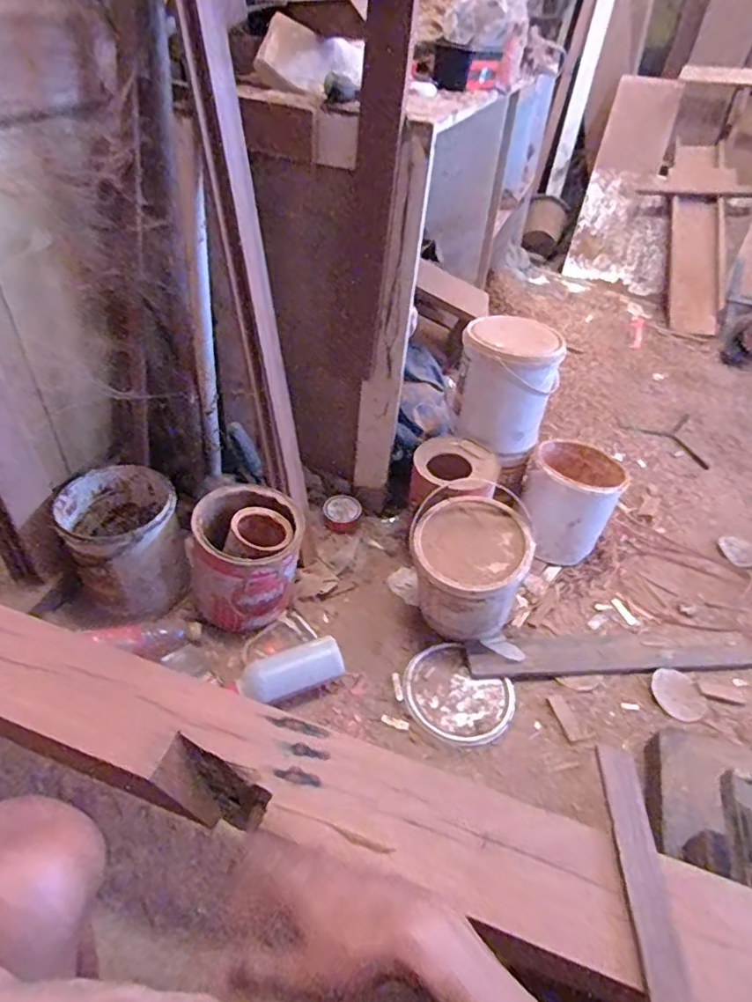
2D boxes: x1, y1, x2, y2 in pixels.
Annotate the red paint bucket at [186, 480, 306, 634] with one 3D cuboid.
[{"bbox_3d":[-0.222,0.098,0.961,0.180,0.203,0.165,4,42,-3],"label":"red paint bucket"}]

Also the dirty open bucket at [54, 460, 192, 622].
[{"bbox_3d":[-0.424,0.066,0.960,0.168,0.183,0.191,-15,46,-22],"label":"dirty open bucket"}]

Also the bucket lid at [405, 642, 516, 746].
[{"bbox_3d":[0.130,0.314,0.913,0.173,0.018,0.148,33,48,26],"label":"bucket lid"}]

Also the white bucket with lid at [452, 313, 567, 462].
[{"bbox_3d":[0.243,-0.218,1.060,0.177,0.206,0.169,15,43,10],"label":"white bucket with lid"}]

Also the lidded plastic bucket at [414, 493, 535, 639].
[{"bbox_3d":[0.151,0.129,0.955,0.177,0.202,0.180,4,42,-3],"label":"lidded plastic bucket"}]

